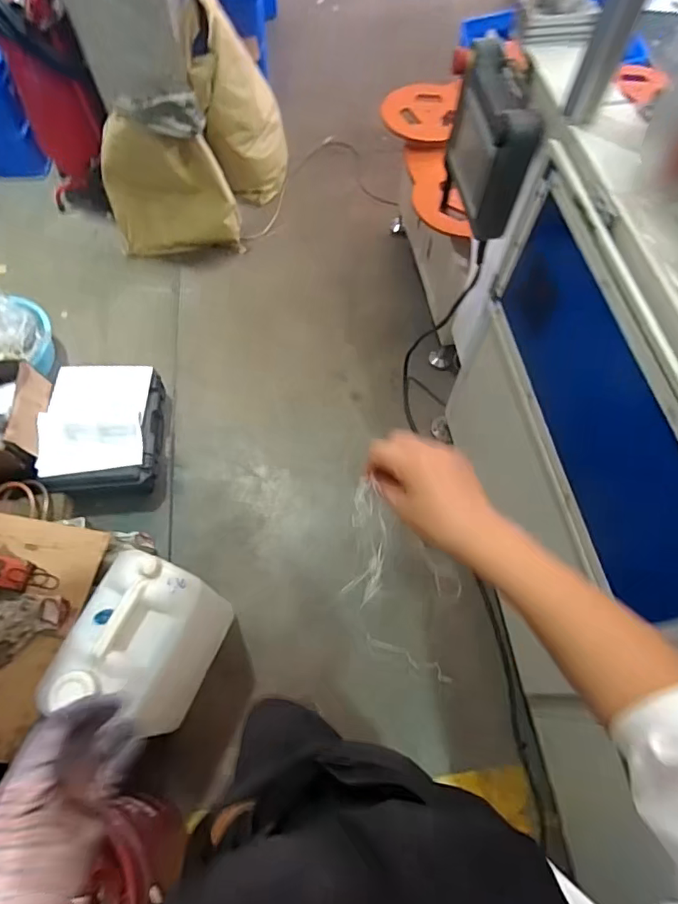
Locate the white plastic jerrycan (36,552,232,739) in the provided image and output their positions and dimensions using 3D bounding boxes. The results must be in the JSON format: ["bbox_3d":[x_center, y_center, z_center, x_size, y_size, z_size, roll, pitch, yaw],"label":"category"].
[{"bbox_3d":[-0.422,0.415,1.104,0.204,0.384,0.290,21,67,10],"label":"white plastic jerrycan"}]

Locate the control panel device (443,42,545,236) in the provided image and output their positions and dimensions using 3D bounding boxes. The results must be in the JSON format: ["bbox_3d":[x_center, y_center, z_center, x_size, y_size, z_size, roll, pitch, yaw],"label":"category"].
[{"bbox_3d":[0.270,-0.577,0.926,0.065,0.235,0.293,-10,65,-4],"label":"control panel device"}]

